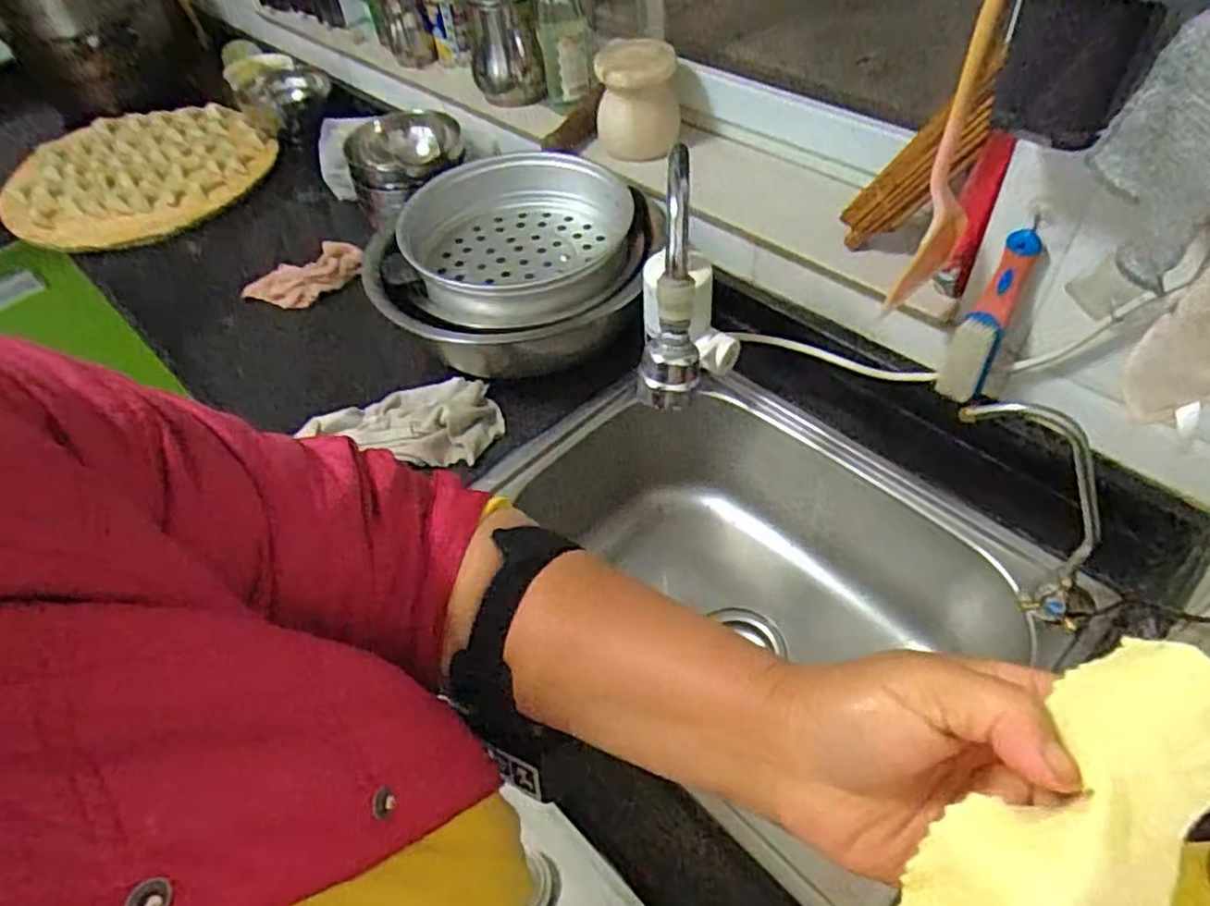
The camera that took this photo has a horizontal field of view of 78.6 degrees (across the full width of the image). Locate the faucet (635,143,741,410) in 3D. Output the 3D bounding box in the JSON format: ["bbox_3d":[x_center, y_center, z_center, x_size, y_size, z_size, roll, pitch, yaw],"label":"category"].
[{"bbox_3d":[0.077,-0.121,0.656,0.050,0.255,0.177,12,52,16],"label":"faucet"}]

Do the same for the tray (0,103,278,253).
[{"bbox_3d":[-0.752,-0.445,1.185,0.349,0.053,0.369,17,54,19],"label":"tray"}]

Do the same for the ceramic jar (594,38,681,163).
[{"bbox_3d":[0.040,-0.437,0.914,0.100,0.116,0.106,-3,50,4],"label":"ceramic jar"}]

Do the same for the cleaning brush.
[{"bbox_3d":[0.335,-0.116,0.649,0.039,0.156,0.029,31,35,28],"label":"cleaning brush"}]

